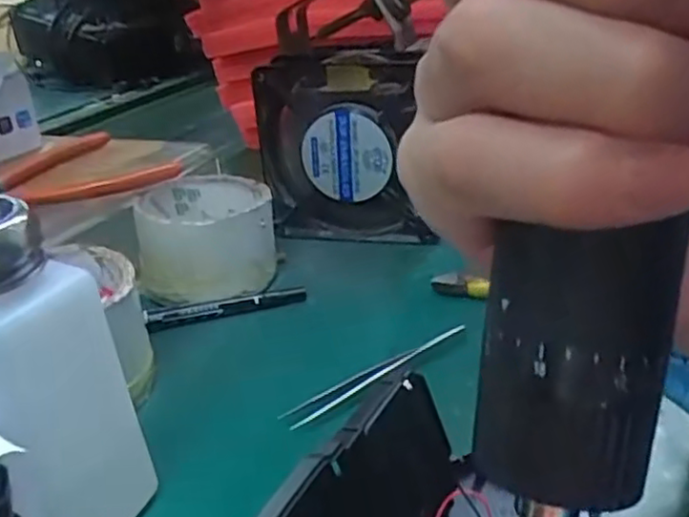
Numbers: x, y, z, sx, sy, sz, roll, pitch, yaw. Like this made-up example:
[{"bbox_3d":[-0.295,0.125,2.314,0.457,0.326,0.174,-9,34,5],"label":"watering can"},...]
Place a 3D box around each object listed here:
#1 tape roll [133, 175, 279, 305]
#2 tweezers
[{"bbox_3d":[-0.084,-0.012,0.420,0.079,0.057,0.081,-11,27,-12],"label":"tape roll"},{"bbox_3d":[0.017,0.055,0.323,0.101,0.011,0.010,-19,30,-27],"label":"tweezers"}]

